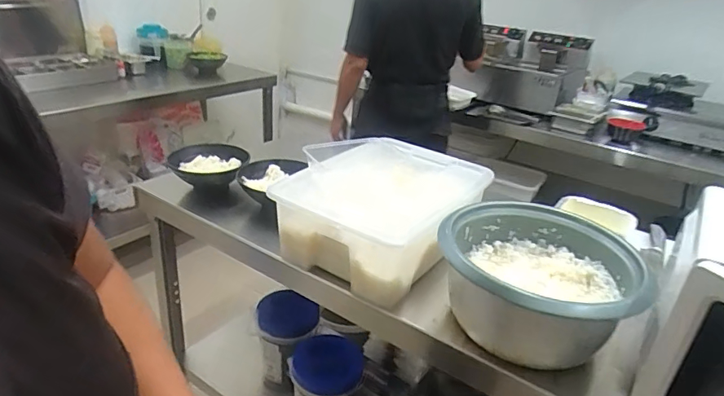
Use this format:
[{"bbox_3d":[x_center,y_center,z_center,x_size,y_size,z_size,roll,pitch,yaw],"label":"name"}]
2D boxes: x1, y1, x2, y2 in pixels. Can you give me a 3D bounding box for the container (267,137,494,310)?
[{"bbox_3d":[0.055,0.018,0.916,0.291,0.161,0.379,23,31,33],"label":"container"}]

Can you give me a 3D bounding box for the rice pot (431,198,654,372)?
[{"bbox_3d":[0.264,0.130,0.733,0.273,0.138,0.274,4,26,-2],"label":"rice pot"}]

